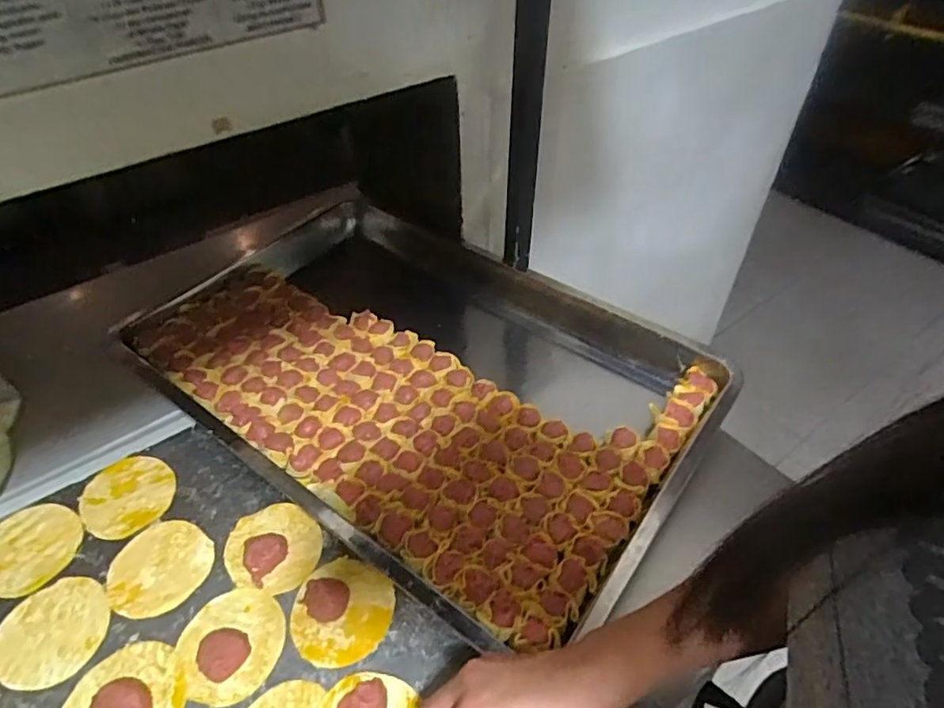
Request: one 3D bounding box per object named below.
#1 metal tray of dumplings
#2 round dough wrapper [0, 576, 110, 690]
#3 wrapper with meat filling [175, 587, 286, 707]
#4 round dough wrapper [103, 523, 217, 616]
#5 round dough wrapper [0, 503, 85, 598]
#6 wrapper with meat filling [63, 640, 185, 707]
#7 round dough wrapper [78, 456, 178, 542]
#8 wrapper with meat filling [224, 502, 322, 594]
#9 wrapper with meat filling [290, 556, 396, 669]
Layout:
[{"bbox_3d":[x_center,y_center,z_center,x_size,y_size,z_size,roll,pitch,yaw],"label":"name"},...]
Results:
[{"bbox_3d":[-0.072,0.010,0.653,0.598,0.067,0.382,29,50,26],"label":"metal tray of dumplings"},{"bbox_3d":[-0.339,0.224,0.477,0.082,0.004,0.082,1,44,-1],"label":"round dough wrapper"},{"bbox_3d":[-0.191,0.226,0.467,0.080,0.012,0.082,1,44,-1],"label":"wrapper with meat filling"},{"bbox_3d":[-0.271,0.184,0.514,0.078,0.004,0.082,1,44,-1],"label":"round dough wrapper"},{"bbox_3d":[-0.395,0.171,0.527,0.083,0.004,0.081,1,44,-1],"label":"round dough wrapper"},{"bbox_3d":[-0.261,0.253,0.432,0.080,0.022,0.076,1,44,-1],"label":"wrapper with meat filling"},{"bbox_3d":[-0.328,0.133,0.566,0.080,0.004,0.090,-18,47,-19],"label":"round dough wrapper"},{"bbox_3d":[-0.176,0.168,0.523,0.082,0.013,0.076,9,44,8],"label":"wrapper with meat filling"},{"bbox_3d":[-0.106,0.205,0.482,0.078,0.019,0.083,1,44,-1],"label":"wrapper with meat filling"}]

